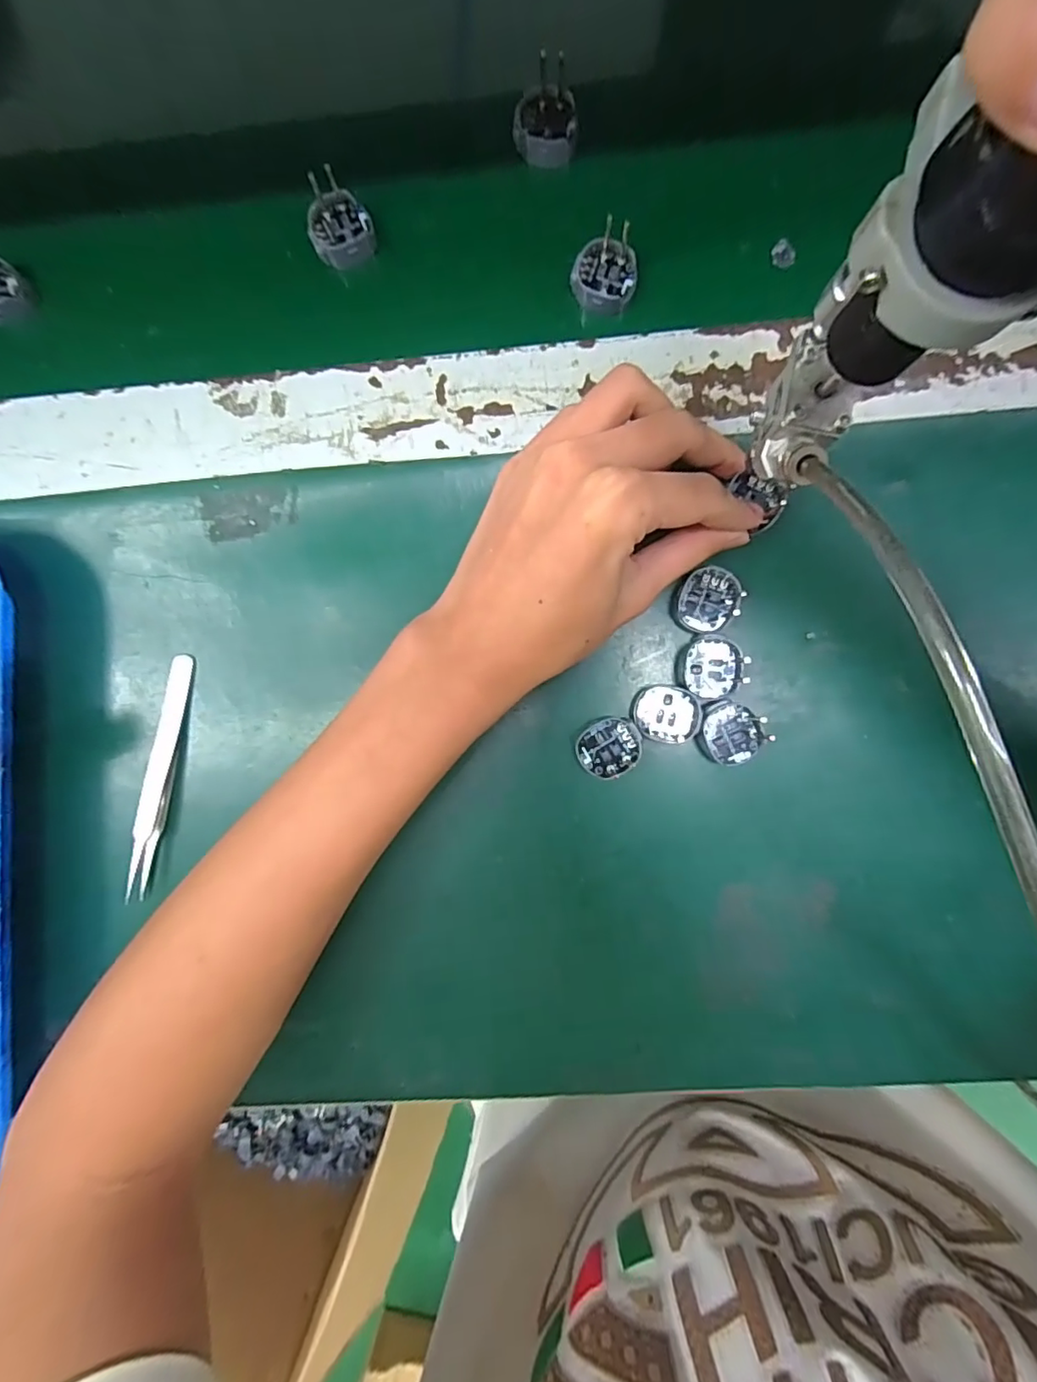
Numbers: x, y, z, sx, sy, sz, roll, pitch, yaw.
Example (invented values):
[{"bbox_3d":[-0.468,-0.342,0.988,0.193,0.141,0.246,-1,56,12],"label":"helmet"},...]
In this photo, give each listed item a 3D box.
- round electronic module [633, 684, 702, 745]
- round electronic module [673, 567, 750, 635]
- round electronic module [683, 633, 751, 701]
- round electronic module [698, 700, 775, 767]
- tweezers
[{"bbox_3d":[0.065,0.010,0.247,0.028,0.005,0.025,14,91,3],"label":"round electronic module"},{"bbox_3d":[0.082,-0.039,0.246,0.029,0.006,0.026,-36,89,3],"label":"round electronic module"},{"bbox_3d":[0.085,-0.011,0.247,0.027,0.007,0.027,0,90,3],"label":"round electronic module"},{"bbox_3d":[0.093,0.019,0.249,0.029,0.009,0.026,34,92,2],"label":"round electronic module"},{"bbox_3d":[-0.167,0.040,0.262,0.011,0.010,0.112,10,91,3],"label":"tweezers"}]

